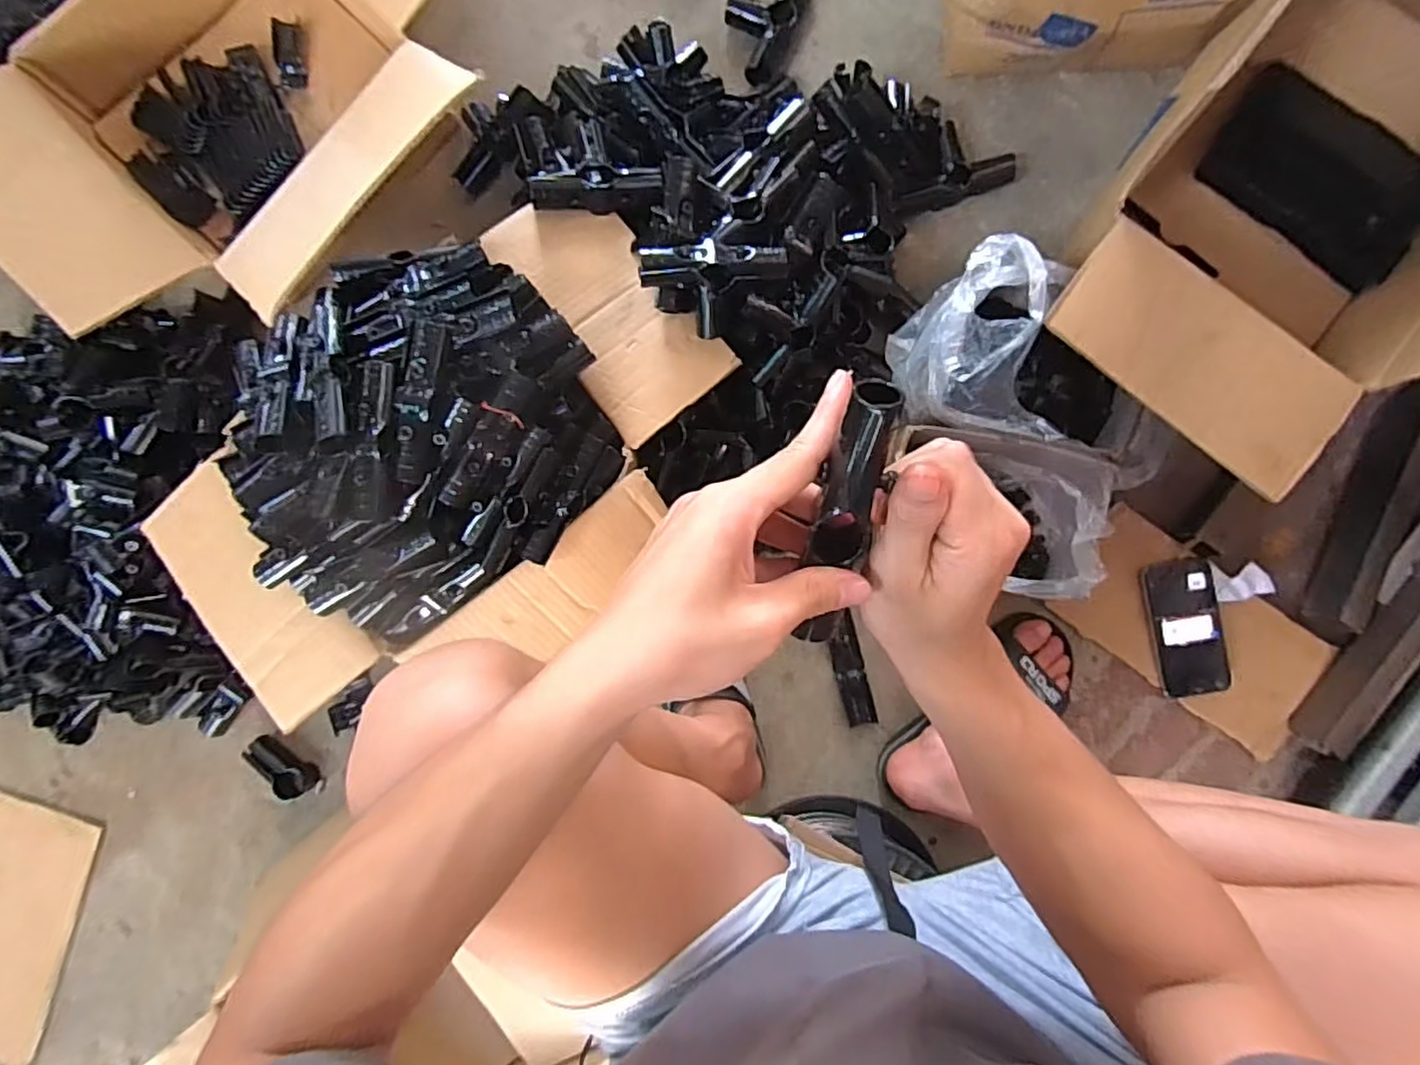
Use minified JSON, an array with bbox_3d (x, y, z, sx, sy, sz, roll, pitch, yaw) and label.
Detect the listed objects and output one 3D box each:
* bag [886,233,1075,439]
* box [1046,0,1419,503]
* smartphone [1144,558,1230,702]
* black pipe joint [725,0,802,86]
[{"bbox_3d":[0.273,-0.195,0.663,0.156,0.110,0.194,5,88,4],"label":"bag"},{"bbox_3d":[0.542,-0.297,0.597,0.291,0.245,0.483,37,91,4],"label":"box"},{"bbox_3d":[0.515,0.103,0.704,0.071,0.013,0.146,-11,87,3],"label":"smartphone"},{"bbox_3d":[0.059,-0.598,0.759,0.083,0.047,0.141,21,89,4],"label":"black pipe joint"}]

